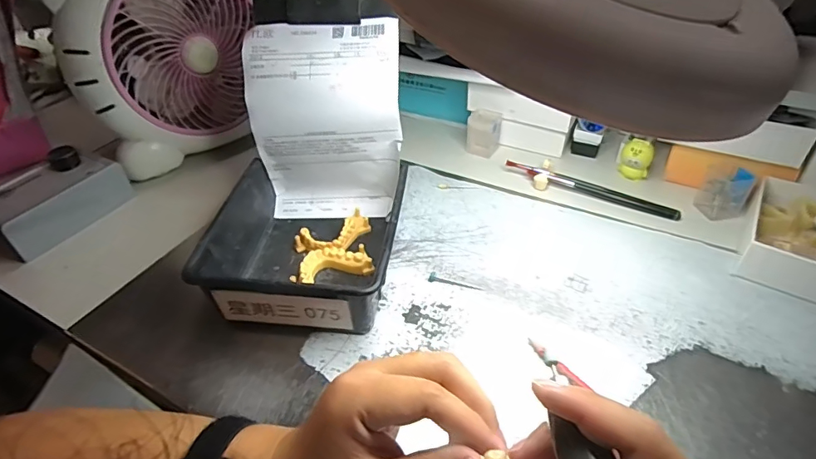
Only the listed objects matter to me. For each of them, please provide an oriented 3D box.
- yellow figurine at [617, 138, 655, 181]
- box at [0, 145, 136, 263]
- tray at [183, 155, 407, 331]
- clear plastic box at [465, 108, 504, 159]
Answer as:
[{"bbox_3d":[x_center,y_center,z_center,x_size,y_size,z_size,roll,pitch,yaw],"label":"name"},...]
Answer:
[{"bbox_3d":[0.260,-0.078,0.548,0.033,0.047,0.030,18,45,22],"label":"yellow figurine"},{"bbox_3d":[-0.385,-0.031,0.525,0.068,0.065,0.133,18,45,22],"label":"box"},{"bbox_3d":[-0.089,0.013,0.448,0.158,0.070,0.164,4,42,8],"label":"tray"},{"bbox_3d":[0.097,-0.124,0.612,0.038,0.046,0.035,17,45,21],"label":"clear plastic box"}]

